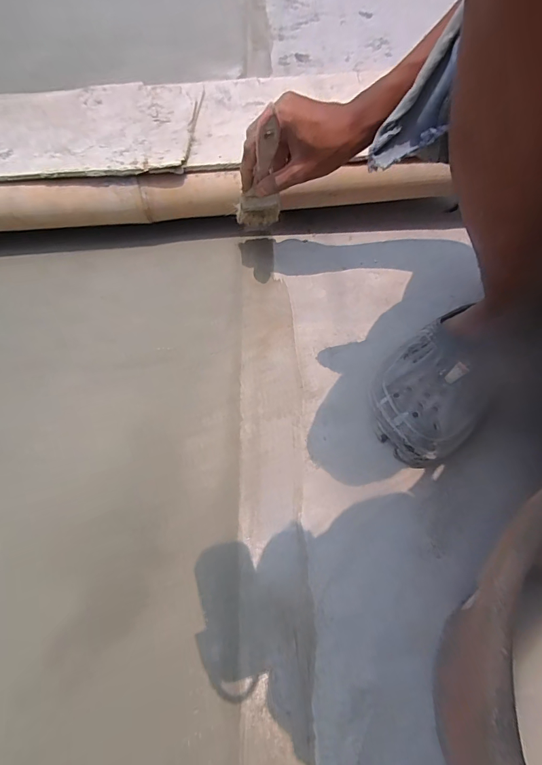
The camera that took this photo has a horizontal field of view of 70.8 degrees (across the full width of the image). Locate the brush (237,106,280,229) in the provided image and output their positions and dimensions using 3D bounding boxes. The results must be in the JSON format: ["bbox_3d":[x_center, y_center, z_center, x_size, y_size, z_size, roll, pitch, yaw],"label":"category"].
[{"bbox_3d":[-0.012,-0.239,0.450,0.055,0.178,0.012,-6,82,-4],"label":"brush"}]

